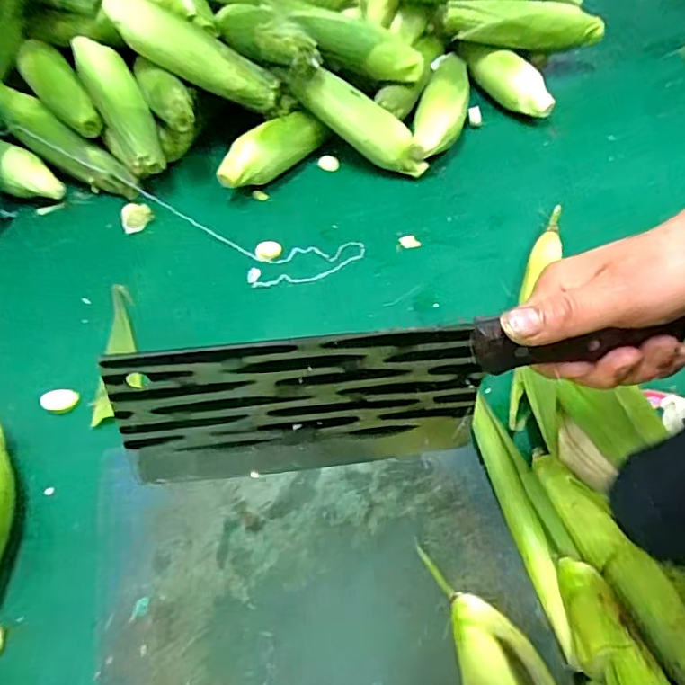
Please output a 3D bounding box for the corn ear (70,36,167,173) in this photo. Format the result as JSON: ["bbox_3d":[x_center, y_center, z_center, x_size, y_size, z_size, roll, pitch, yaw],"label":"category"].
[{"bbox_3d":[-0.280,-0.307,0.677,0.054,0.044,0.225,-28,70,-15],"label":"corn ear"}]

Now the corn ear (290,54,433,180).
[{"bbox_3d":[0.022,-0.272,0.670,0.194,0.061,0.048,35,59,-9],"label":"corn ear"}]

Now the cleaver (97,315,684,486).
[{"bbox_3d":[0.020,0.029,0.290,0.263,0.095,0.027,-8,54,-4],"label":"cleaver"}]

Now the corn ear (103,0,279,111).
[{"bbox_3d":[-0.182,-0.352,0.665,0.237,0.050,0.063,30,60,1],"label":"corn ear"}]

